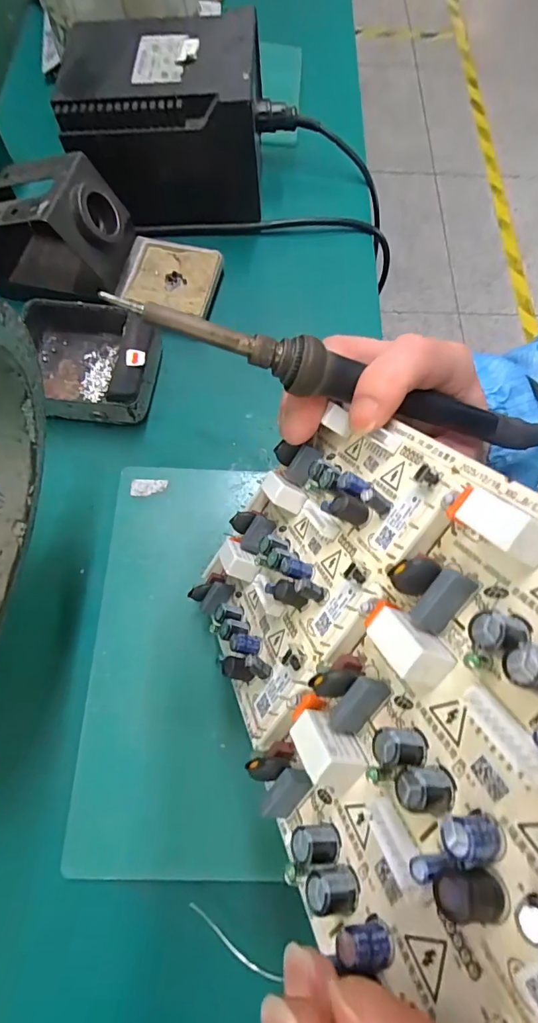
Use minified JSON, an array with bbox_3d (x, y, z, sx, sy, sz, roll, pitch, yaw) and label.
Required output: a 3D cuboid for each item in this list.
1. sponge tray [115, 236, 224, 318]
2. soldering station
[{"bbox_3d":[-0.075,-0.180,0.342,0.070,0.016,0.063,10,69,2],"label":"sponge tray"},{"bbox_3d":[-0.078,-0.306,0.353,0.139,0.094,0.115,2,69,-1],"label":"soldering station"}]

